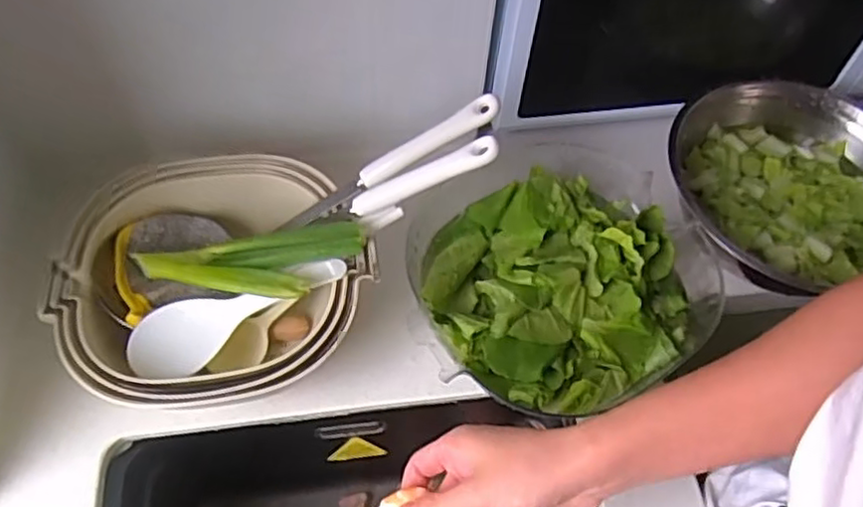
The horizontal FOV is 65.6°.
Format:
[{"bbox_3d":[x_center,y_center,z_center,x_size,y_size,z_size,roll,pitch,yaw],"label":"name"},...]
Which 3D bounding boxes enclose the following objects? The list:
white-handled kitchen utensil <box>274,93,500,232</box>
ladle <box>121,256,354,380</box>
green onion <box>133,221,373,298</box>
[{"bbox_3d":[-0.036,-0.070,0.545,0.203,0.015,0.019,-29,60,12],"label":"white-handled kitchen utensil"},{"bbox_3d":[-0.149,0.041,0.514,0.170,0.039,0.055,-24,62,-17],"label":"ladle"},{"bbox_3d":[-0.144,0.011,0.517,0.186,0.040,0.067,-4,58,-5],"label":"green onion"}]

